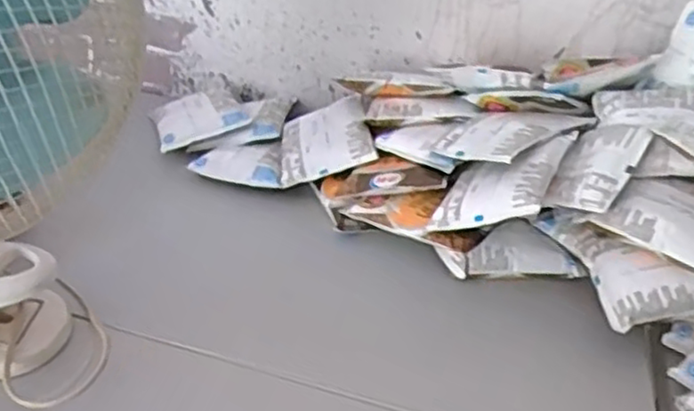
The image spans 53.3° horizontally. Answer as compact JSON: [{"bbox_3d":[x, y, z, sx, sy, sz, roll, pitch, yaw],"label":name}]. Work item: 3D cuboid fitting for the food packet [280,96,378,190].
[{"bbox_3d":[-0.023,-0.068,0.705,0.094,0.014,0.117,-19,41,7],"label":"food packet"}]

